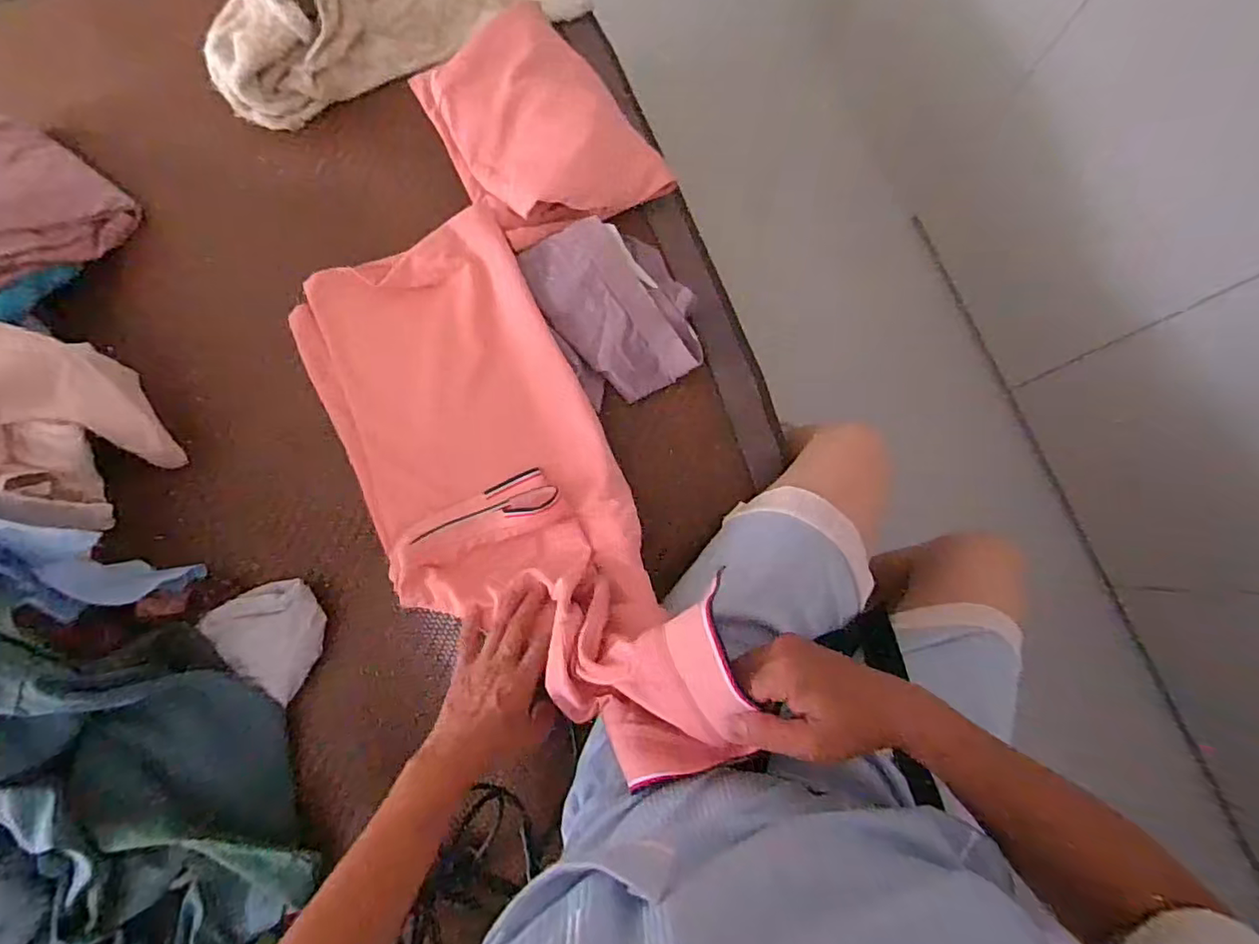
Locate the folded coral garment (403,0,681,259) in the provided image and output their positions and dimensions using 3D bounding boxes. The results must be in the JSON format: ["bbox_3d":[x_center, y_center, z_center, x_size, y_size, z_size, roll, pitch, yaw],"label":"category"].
[{"bbox_3d":[-0.094,-0.346,0.595,0.178,0.044,0.229,-36,82,-4],"label":"folded coral garment"}]

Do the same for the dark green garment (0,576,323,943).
[{"bbox_3d":[-0.429,0.246,0.452,0.210,0.172,0.351,-39,82,-5],"label":"dark green garment"}]

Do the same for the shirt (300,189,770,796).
[{"bbox_3d":[-0.120,0.004,0.514,0.244,0.162,0.537,-33,69,-4],"label":"shirt"}]

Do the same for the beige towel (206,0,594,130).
[{"bbox_3d":[-0.251,-0.500,0.611,0.395,0.083,0.128,-24,81,-3],"label":"beige towel"}]

